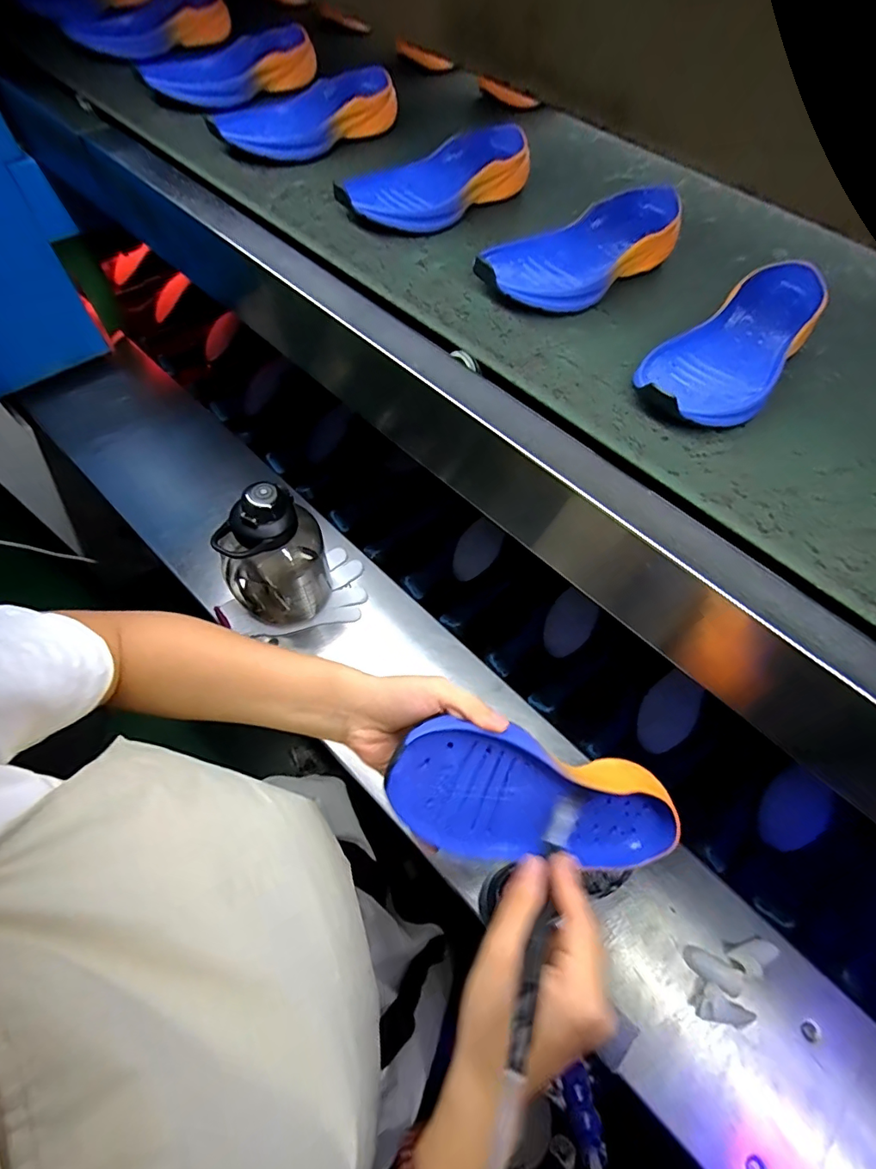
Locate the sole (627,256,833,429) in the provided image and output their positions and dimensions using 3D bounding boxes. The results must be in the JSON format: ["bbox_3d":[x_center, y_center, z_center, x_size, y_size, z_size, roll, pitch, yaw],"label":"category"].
[{"bbox_3d":[0.261,-0.205,0.416,0.239,0.035,0.089,-41,74,-14],"label":"sole"}]

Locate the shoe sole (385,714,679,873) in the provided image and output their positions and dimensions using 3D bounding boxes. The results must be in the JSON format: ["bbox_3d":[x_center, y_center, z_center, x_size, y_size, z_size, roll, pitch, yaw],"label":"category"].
[{"bbox_3d":[0.076,0.157,0.345,0.233,0.035,0.096,22,95,-21],"label":"shoe sole"}]

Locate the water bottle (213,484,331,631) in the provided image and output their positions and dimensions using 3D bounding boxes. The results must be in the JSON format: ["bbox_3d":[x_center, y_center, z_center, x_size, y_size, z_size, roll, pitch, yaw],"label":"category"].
[{"bbox_3d":[-0.219,-0.031,0.659,0.109,0.227,0.115,0,69,0],"label":"water bottle"}]

